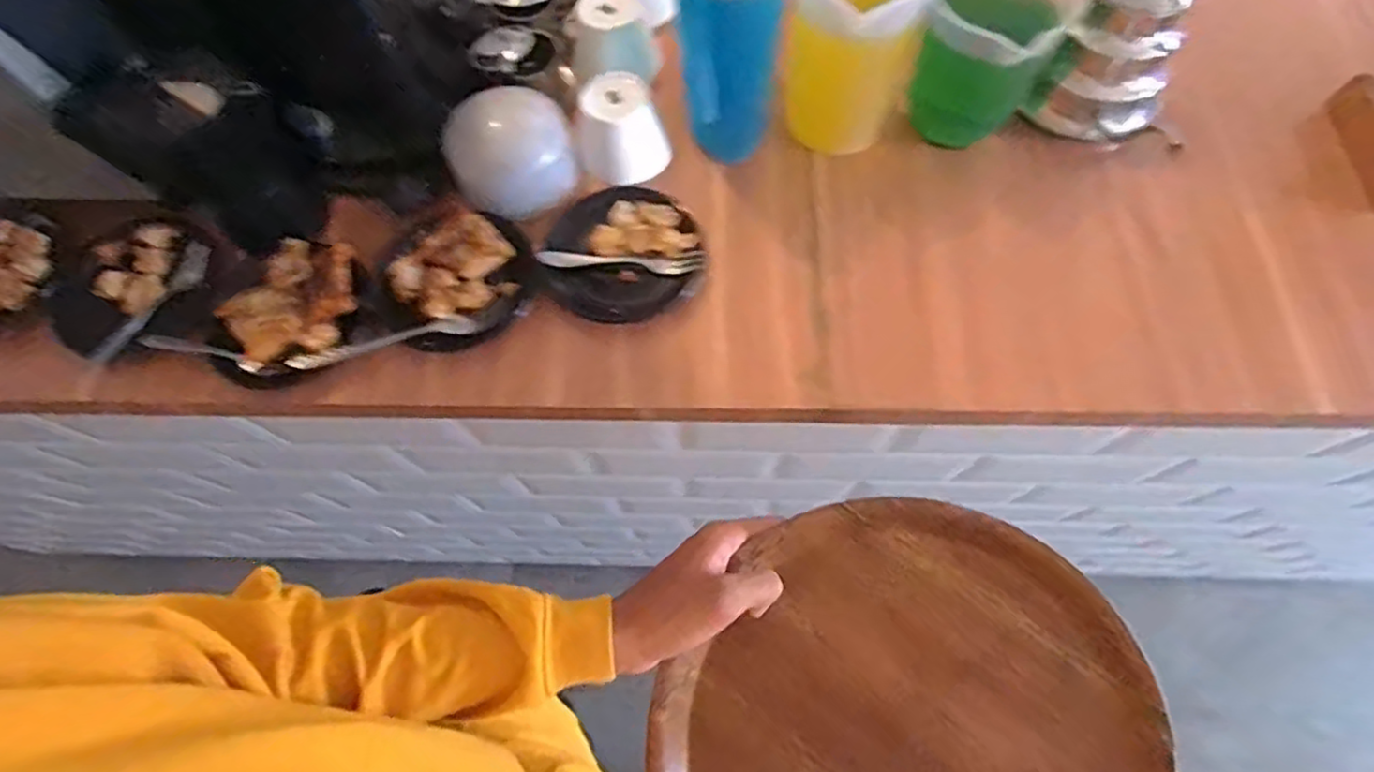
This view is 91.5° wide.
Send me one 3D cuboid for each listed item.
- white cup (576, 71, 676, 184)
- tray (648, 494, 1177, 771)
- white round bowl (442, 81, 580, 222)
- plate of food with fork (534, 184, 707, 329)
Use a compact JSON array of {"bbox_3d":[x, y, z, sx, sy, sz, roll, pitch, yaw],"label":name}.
[{"bbox_3d":[-0.061,-0.240,0.627,0.093,0.064,0.076,-10,67,-2],"label":"white cup"},{"bbox_3d":[0.128,0.222,0.398,0.271,0.026,0.291,-1,82,8],"label":"tray"},{"bbox_3d":[-0.162,-0.216,0.615,0.110,0.053,0.109,-1,67,2],"label":"white round bowl"},{"bbox_3d":[-0.061,-0.121,0.599,0.137,0.023,0.137,-1,67,2],"label":"plate of food with fork"}]

